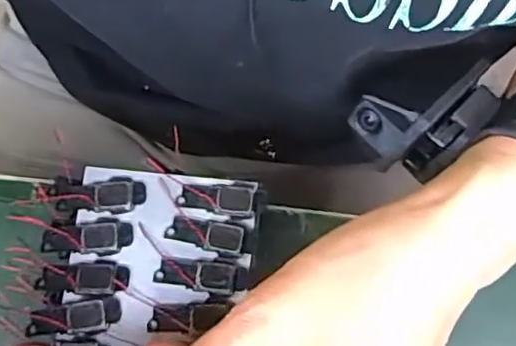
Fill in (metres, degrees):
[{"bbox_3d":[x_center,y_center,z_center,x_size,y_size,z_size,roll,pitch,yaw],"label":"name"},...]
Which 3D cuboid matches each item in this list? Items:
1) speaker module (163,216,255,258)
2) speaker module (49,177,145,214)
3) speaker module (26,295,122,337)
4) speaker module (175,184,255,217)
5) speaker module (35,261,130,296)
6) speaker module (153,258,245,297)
[{"bbox_3d":[-0.022,0.029,0.280,0.040,0.004,0.016,9,73,4],"label":"speaker module"},{"bbox_3d":[-0.073,0.009,0.286,0.043,0.004,0.017,3,72,2],"label":"speaker module"},{"bbox_3d":[-0.080,0.063,0.271,0.040,0.004,0.014,-11,72,-3],"label":"speaker module"},{"bbox_3d":[-0.020,0.011,0.285,0.034,0.004,0.013,5,72,3],"label":"speaker module"},{"bbox_3d":[-0.076,0.046,0.275,0.039,0.005,0.014,2,72,2],"label":"speaker module"},{"bbox_3d":[-0.025,0.044,0.276,0.040,0.004,0.015,6,72,3],"label":"speaker module"}]

